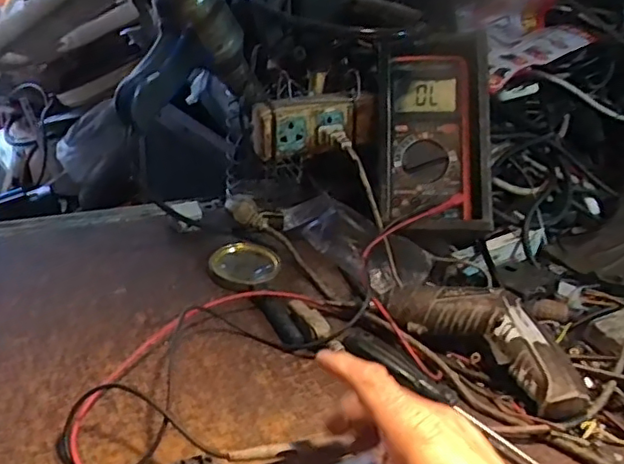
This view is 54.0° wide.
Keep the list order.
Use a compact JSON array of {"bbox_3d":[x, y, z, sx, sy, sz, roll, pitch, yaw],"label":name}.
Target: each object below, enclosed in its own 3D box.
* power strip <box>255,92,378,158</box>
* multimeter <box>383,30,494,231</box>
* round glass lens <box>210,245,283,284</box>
[{"bbox_3d":[0.003,-0.102,0.605,0.116,0.057,0.035,-4,33,-15],"label":"power strip"},{"bbox_3d":[0.120,-0.093,0.587,0.095,0.193,0.038,-2,-12,15],"label":"multimeter"},{"bbox_3d":[-0.064,0.029,0.582,0.061,0.013,0.054,21,35,23],"label":"round glass lens"}]

